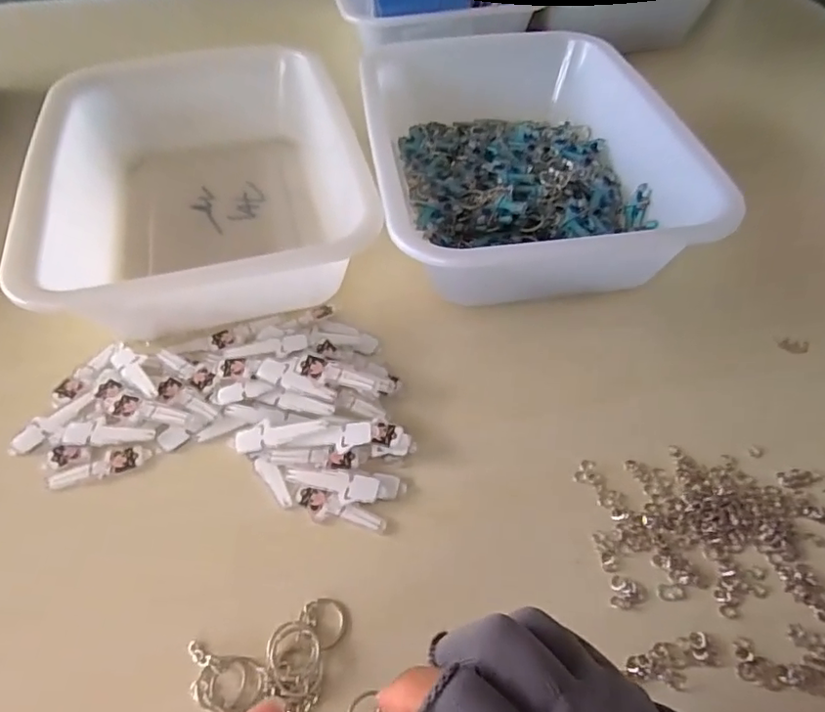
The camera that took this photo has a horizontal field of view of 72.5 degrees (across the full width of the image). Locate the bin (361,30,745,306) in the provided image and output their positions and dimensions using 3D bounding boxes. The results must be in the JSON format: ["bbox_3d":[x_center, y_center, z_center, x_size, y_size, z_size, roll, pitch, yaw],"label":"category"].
[{"bbox_3d":[0.089,-0.174,0.496,0.242,0.082,0.308,-5,51,-3],"label":"bin"}]

